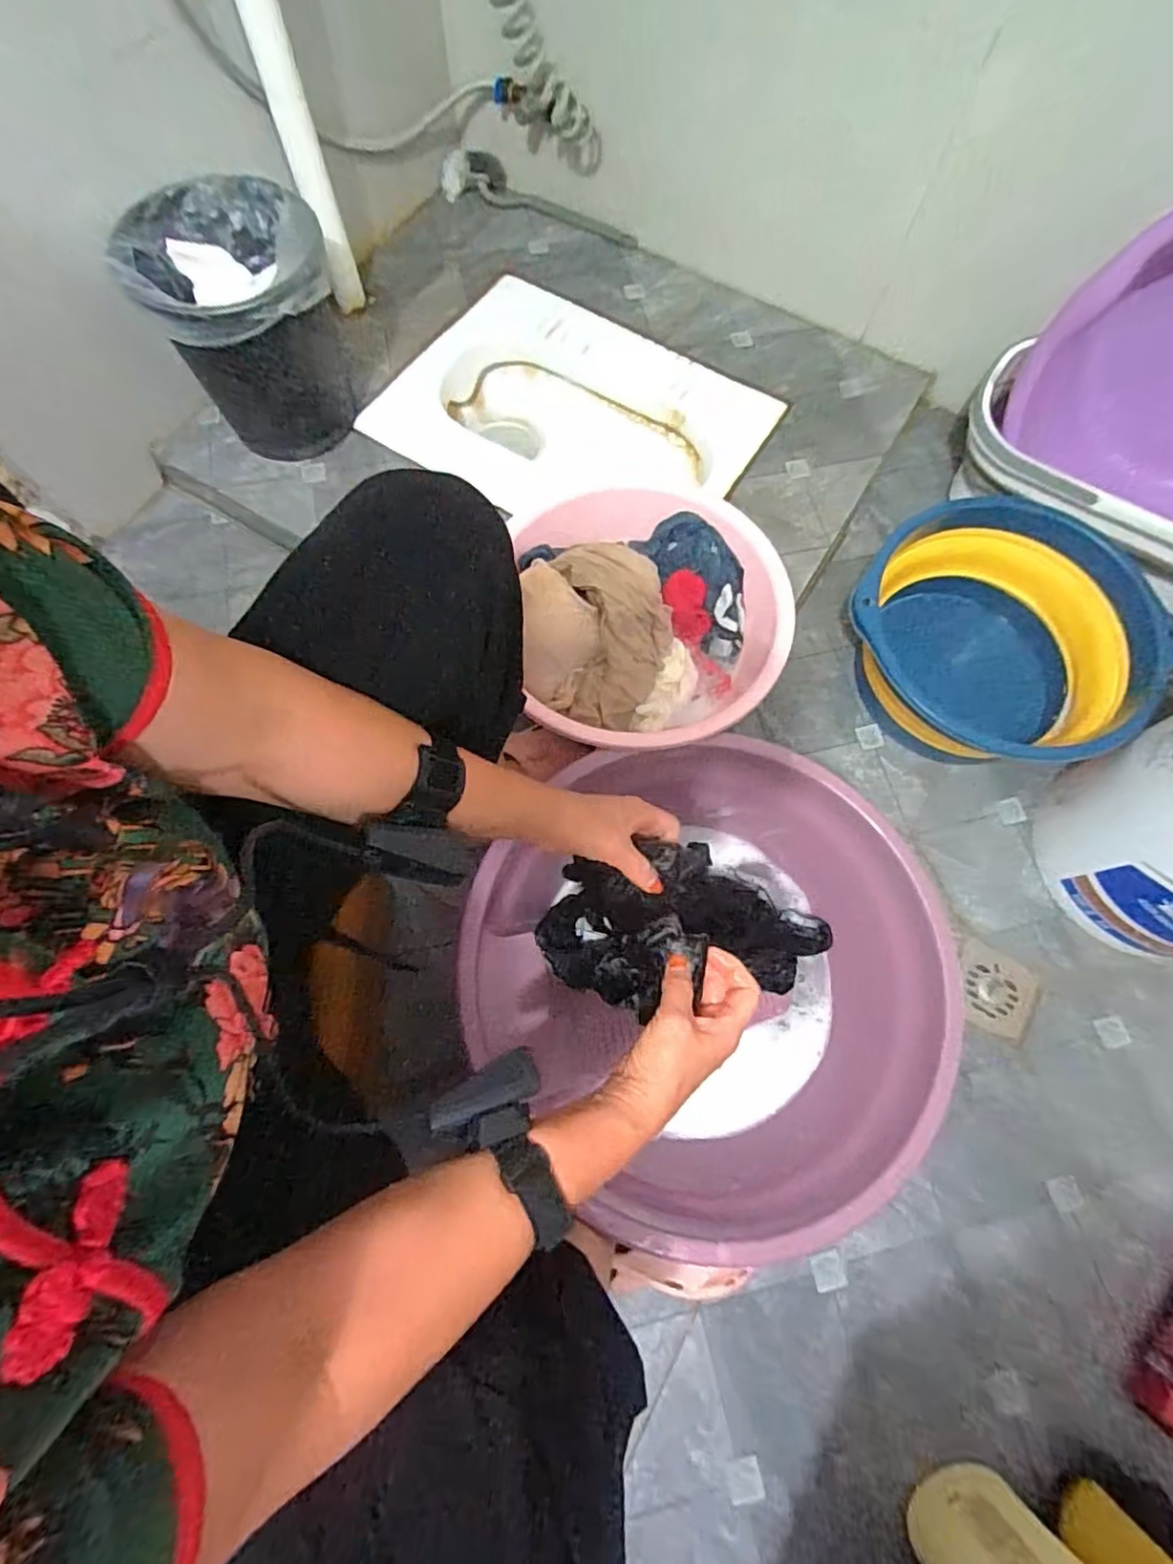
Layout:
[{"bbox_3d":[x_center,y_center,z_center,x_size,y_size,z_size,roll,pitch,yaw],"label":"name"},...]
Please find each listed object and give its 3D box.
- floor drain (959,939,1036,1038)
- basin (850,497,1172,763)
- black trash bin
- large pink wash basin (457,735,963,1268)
[{"bbox_3d":[0.508,0.261,0.790,0.096,0.012,0.099,20,72,5],"label":"floor drain"},{"bbox_3d":[0.538,-0.191,0.854,0.368,0.153,0.351,-39,76,-13],"label":"basin"},{"bbox_3d":[-0.432,-0.598,0.837,0.221,0.222,0.226,-9,71,-4],"label":"black trash bin"},{"bbox_3d":[0.128,0.195,0.678,0.426,0.162,0.453,0,71,-1],"label":"large pink wash basin"}]

